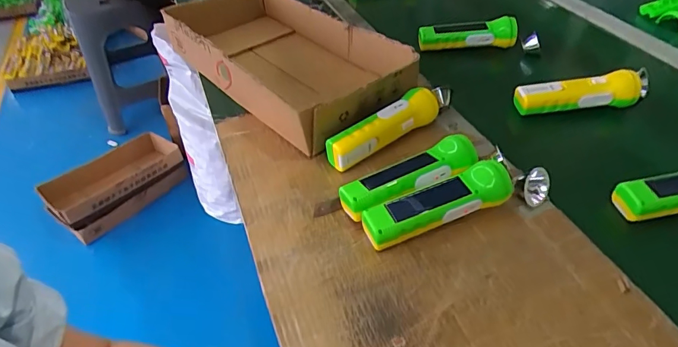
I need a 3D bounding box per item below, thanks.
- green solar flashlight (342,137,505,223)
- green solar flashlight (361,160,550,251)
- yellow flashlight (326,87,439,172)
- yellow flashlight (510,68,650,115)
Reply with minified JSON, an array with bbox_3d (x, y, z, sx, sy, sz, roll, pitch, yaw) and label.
[{"bbox_3d":[0.095,0.002,0.513,0.198,0.052,0.057,-14,46,-13],"label":"green solar flashlight"},{"bbox_3d":[0.131,0.030,0.489,0.217,0.047,0.046,-14,44,-13],"label":"green solar flashlight"},{"bbox_3d":[0.062,-0.061,0.579,0.171,0.056,0.037,-27,50,-24],"label":"yellow flashlight"},{"bbox_3d":[0.369,-0.118,0.643,0.217,0.062,0.054,-8,44,-6],"label":"yellow flashlight"}]

